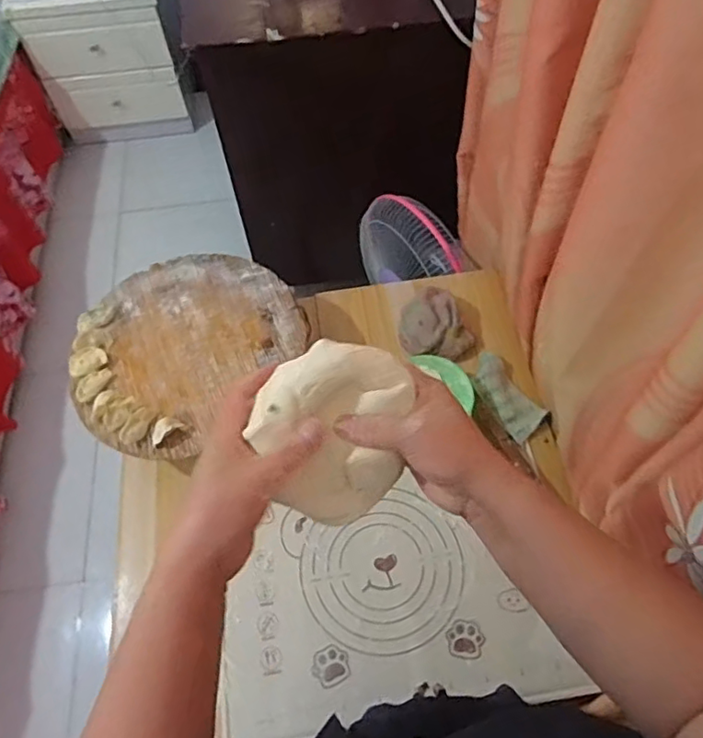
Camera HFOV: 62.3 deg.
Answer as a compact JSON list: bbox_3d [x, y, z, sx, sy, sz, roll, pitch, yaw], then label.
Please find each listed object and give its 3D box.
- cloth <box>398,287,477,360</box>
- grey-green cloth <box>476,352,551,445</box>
[{"bbox_3d":[0.138,-0.074,1.027,0.117,0.049,0.140,-24,63,-11],"label":"cloth"},{"bbox_3d":[0.252,0.042,0.955,0.077,0.027,0.151,-33,65,-16],"label":"grey-green cloth"}]

